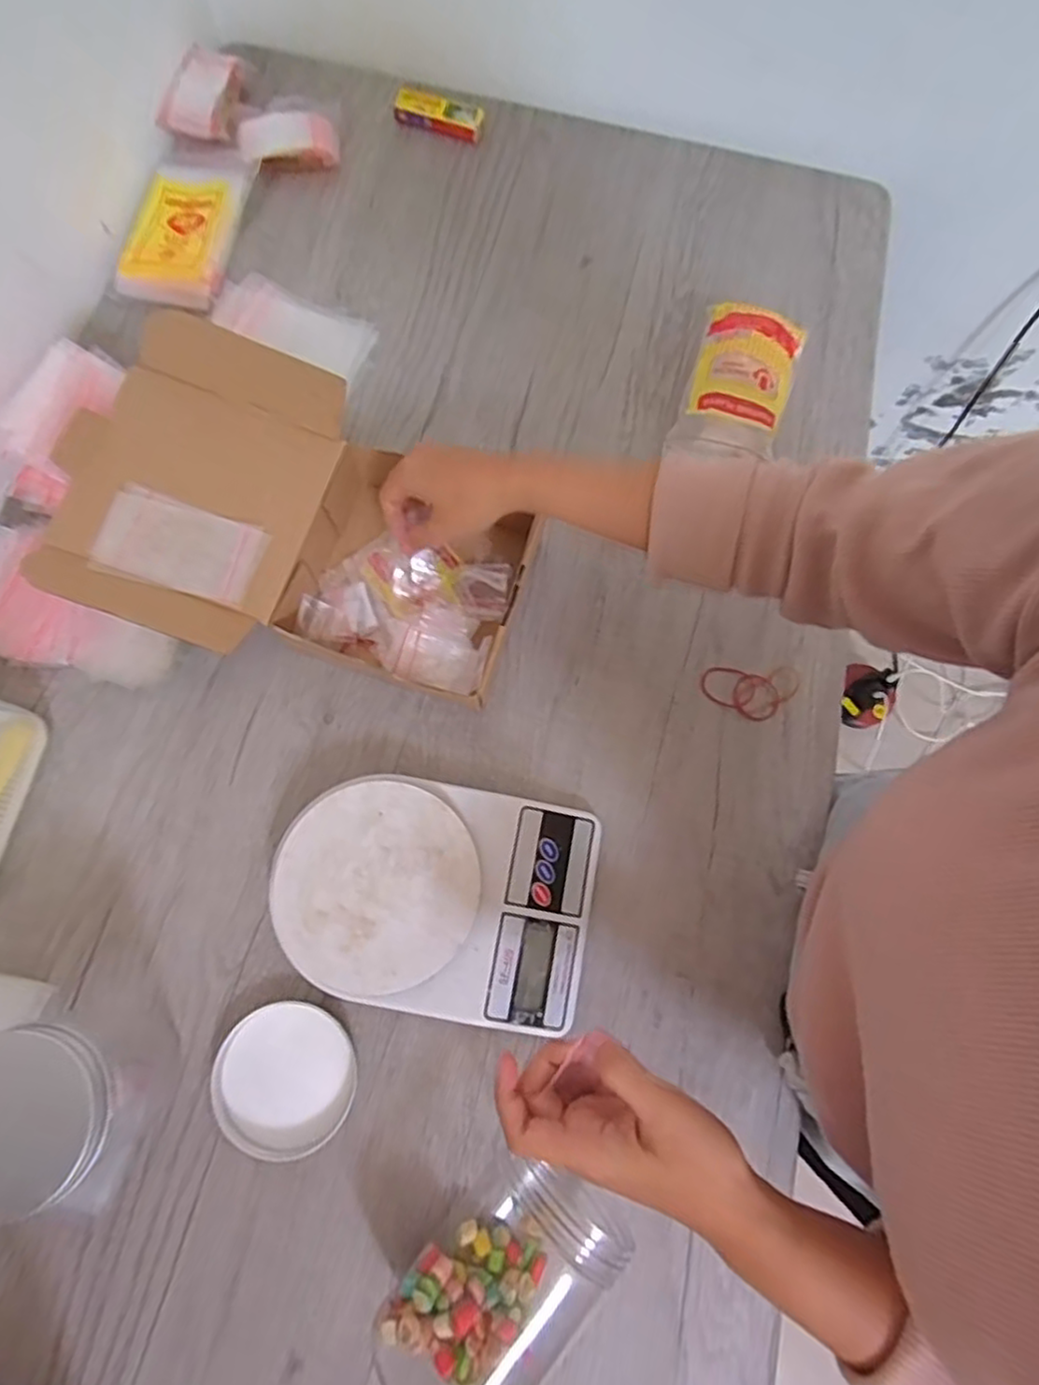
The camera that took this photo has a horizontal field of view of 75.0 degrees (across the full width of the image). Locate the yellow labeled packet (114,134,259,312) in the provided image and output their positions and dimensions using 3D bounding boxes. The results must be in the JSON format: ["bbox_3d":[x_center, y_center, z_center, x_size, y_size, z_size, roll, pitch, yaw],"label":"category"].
[{"bbox_3d":[-0.298,-0.438,0.614,0.091,0.020,0.191,10,75,1],"label":"yellow labeled packet"}]

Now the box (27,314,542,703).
[{"bbox_3d":[-0.155,-0.115,0.498,0.320,0.096,0.216,19,75,3],"label":"box"}]

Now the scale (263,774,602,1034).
[{"bbox_3d":[-0.056,0.138,0.464,0.210,0.041,0.145,11,75,1],"label":"scale"}]

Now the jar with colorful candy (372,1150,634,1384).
[{"bbox_3d":[-0.011,0.341,0.392,0.086,0.081,0.133,40,78,8],"label":"jar with colorful candy"}]

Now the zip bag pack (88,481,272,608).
[{"bbox_3d":[-0.235,-0.102,0.470,0.103,0.011,0.063,18,71,-11],"label":"zip bag pack"}]

